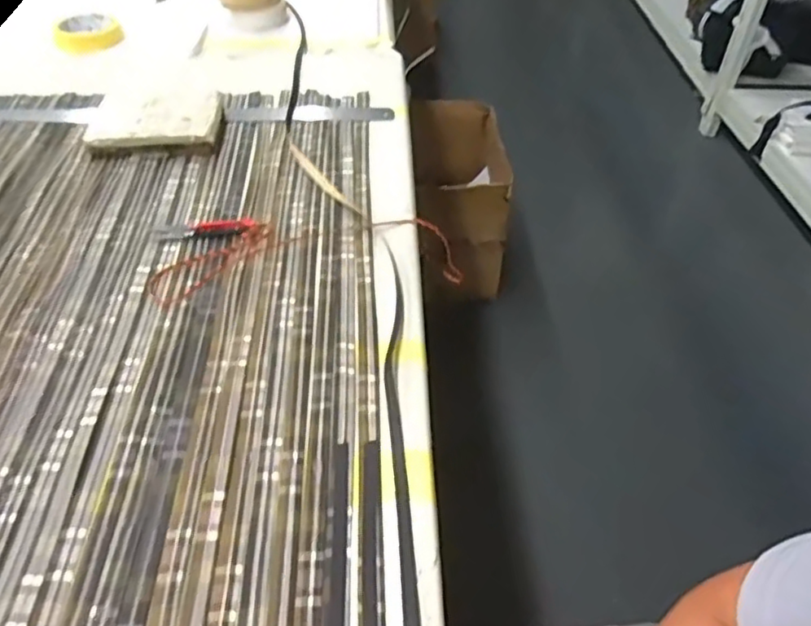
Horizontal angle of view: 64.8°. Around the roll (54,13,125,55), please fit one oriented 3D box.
[{"bbox_3d":[-0.490,-0.434,0.990,0.095,0.031,0.095,1,44,-1],"label":"roll"}]

